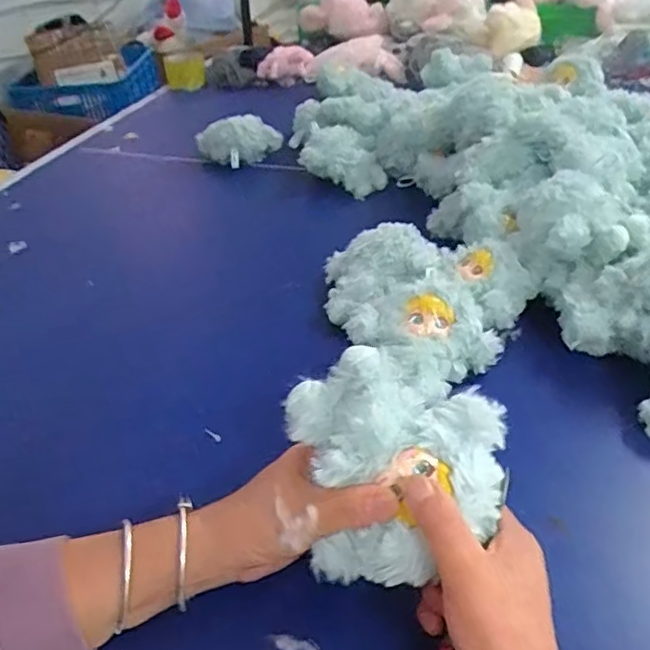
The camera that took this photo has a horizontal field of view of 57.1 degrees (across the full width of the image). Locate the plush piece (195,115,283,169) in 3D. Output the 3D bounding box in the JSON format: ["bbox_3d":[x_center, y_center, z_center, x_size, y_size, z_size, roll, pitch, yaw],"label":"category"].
[{"bbox_3d":[-0.138,-0.297,0.958,0.139,0.070,0.057,-8,38,-7],"label":"plush piece"}]

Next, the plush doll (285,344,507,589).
[{"bbox_3d":[0.049,0.081,0.351,0.124,0.095,0.100,-10,38,-9],"label":"plush doll"}]

